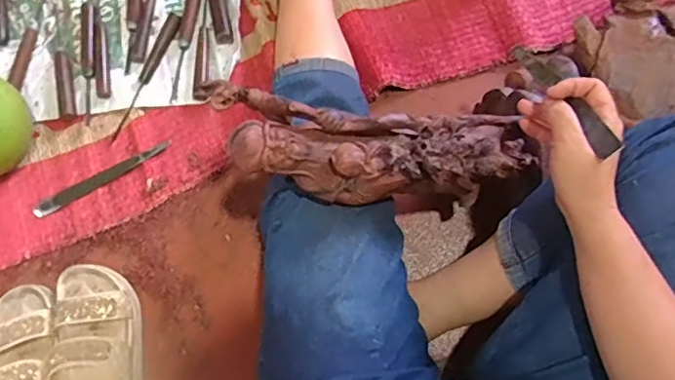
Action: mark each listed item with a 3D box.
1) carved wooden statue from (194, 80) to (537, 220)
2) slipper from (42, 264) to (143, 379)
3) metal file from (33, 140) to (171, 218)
[{"bbox_3d":[0.041,-0.035,0.562,0.333,0.078,0.094,5,77,-19],"label":"carved wooden statue"},{"bbox_3d":[-0.283,0.201,0.661,0.094,0.067,0.228,-15,77,-2],"label":"slipper"},{"bbox_3d":[-0.317,-0.016,0.748,0.197,0.004,0.020,-28,78,-5],"label":"metal file"}]

